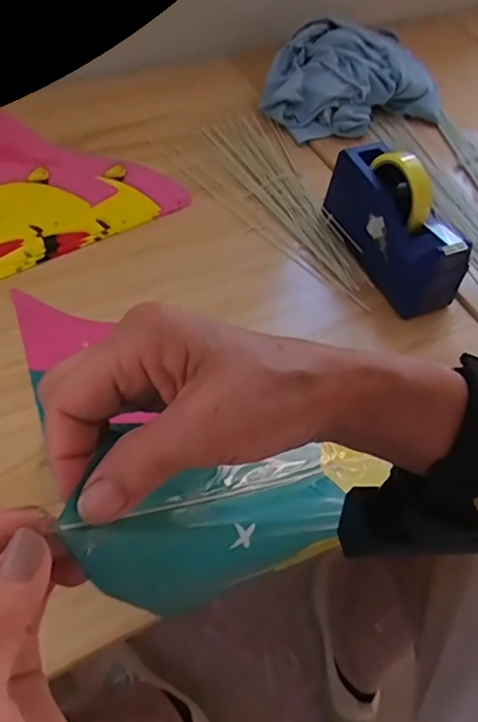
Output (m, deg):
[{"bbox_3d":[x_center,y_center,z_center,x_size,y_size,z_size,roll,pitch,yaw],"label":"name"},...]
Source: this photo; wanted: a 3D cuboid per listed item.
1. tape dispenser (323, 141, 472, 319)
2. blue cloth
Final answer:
[{"bbox_3d":[0.184,-0.168,0.635,0.071,0.118,0.201,-22,59,-19],"label":"tape dispenser"},{"bbox_3d":[0.161,-0.467,0.874,0.283,0.068,0.252,-13,57,-13],"label":"blue cloth"}]

